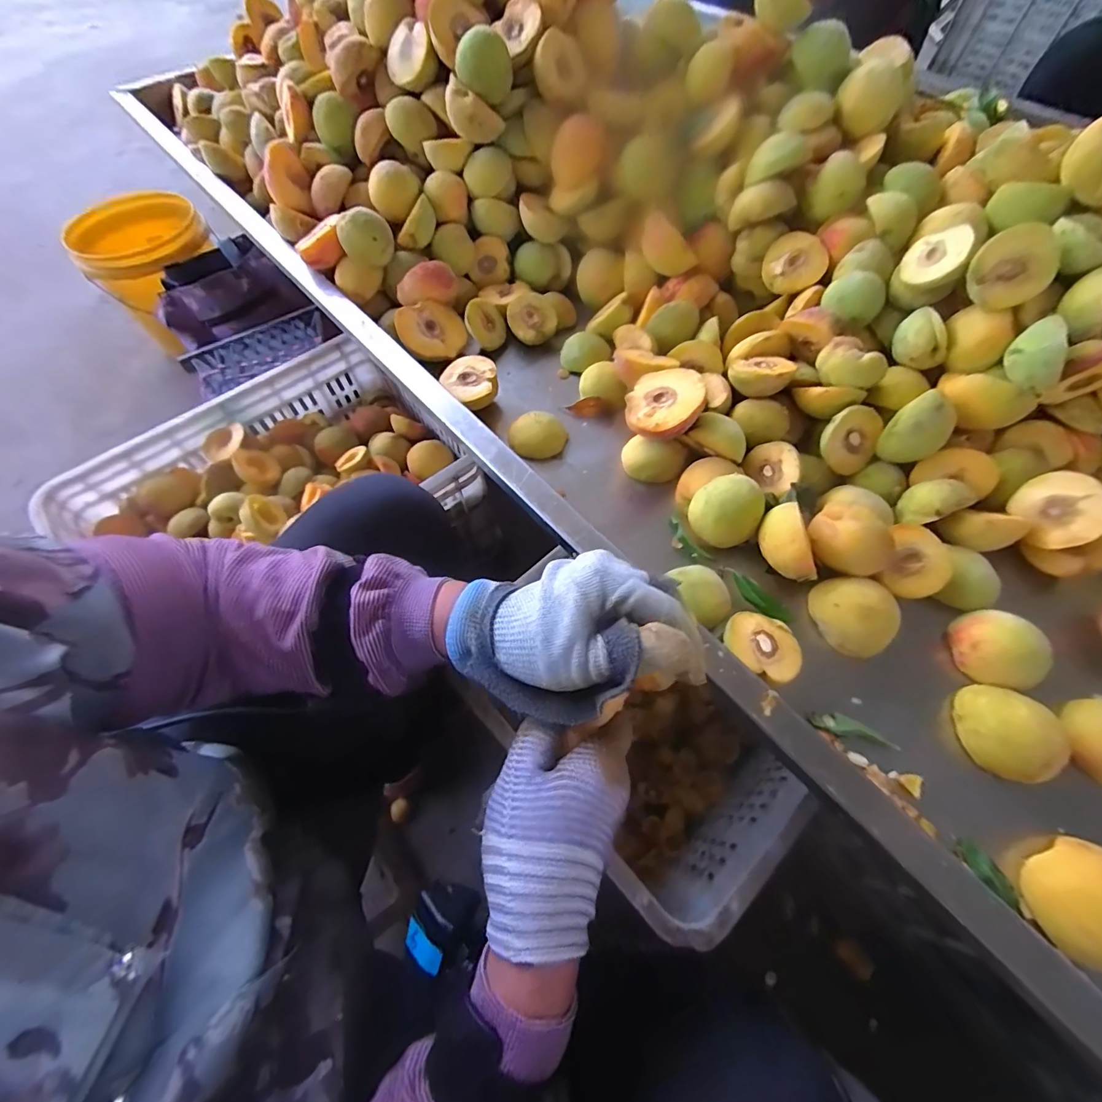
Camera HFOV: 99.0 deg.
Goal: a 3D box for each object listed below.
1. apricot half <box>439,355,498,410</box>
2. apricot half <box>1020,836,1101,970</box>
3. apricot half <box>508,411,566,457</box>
[{"bbox_3d":[-0.088,-0.182,0.508,0.058,0.024,0.055,0,62,2],"label":"apricot half"},{"bbox_3d":[0.327,0.215,0.290,0.060,0.039,0.064,-1,62,2],"label":"apricot half"},{"bbox_3d":[-0.013,-0.121,0.492,0.058,0.020,0.048,11,63,8],"label":"apricot half"}]

